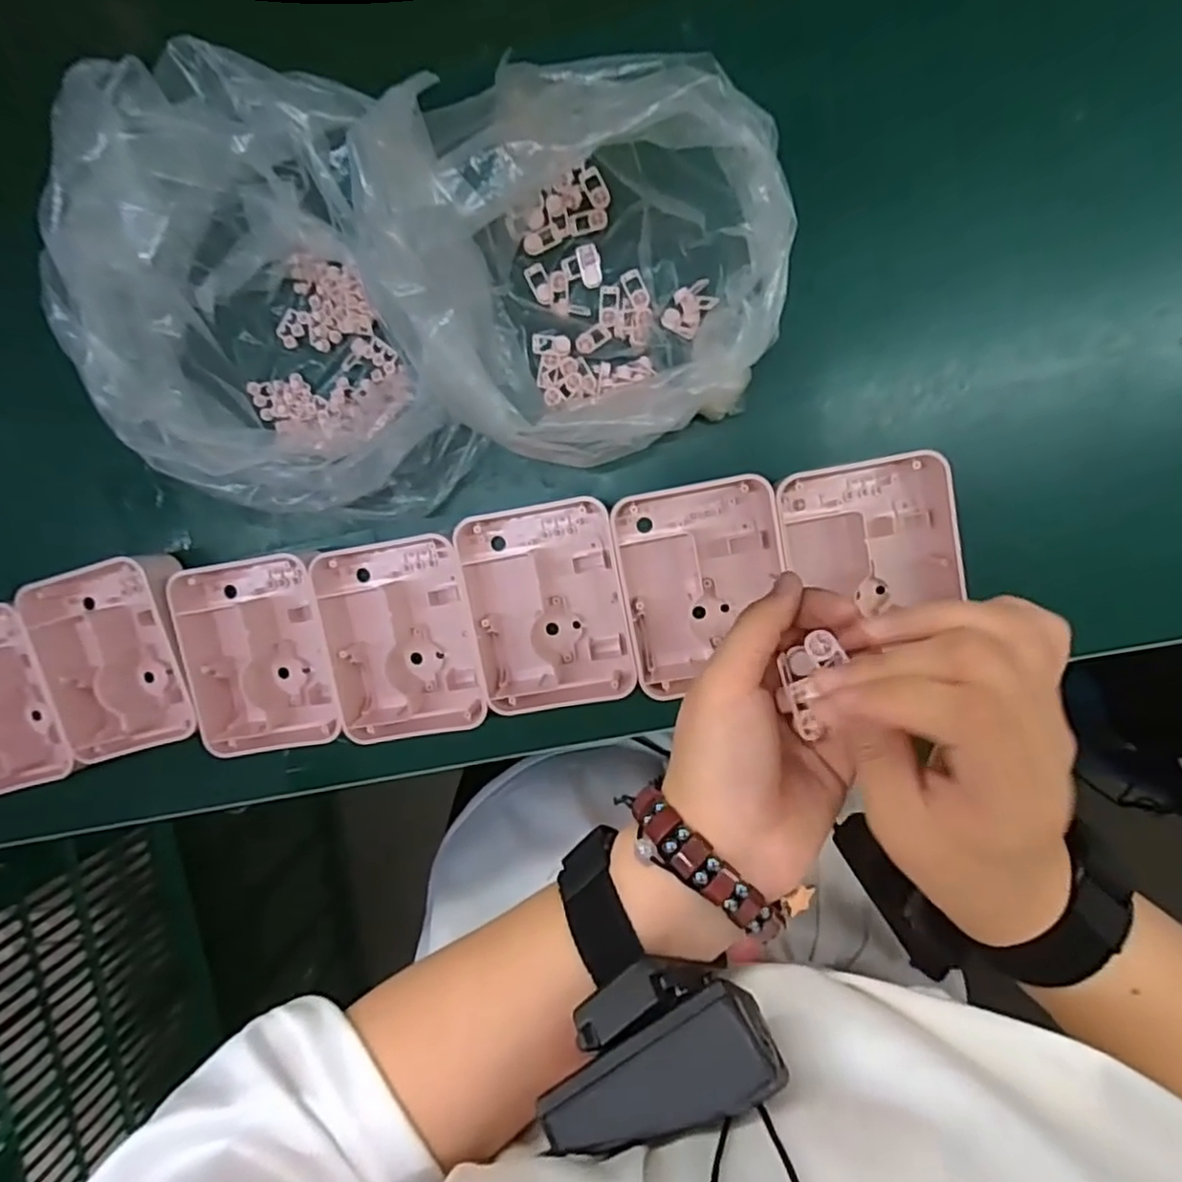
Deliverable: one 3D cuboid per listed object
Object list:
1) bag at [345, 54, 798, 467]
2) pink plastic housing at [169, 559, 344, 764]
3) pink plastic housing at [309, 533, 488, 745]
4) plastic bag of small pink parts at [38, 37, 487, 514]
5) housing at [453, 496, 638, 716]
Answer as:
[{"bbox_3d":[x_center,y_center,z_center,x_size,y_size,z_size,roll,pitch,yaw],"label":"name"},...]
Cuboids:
[{"bbox_3d":[0.011,-0.161,0.352,0.182,0.140,0.161,-16,96,8],"label":"bag"},{"bbox_3d":[-0.223,0.042,0.458,0.095,0.039,0.132,-13,96,8],"label":"pink plastic housing"},{"bbox_3d":[-0.125,0.033,0.447,0.103,0.037,0.132,-10,96,7],"label":"pink plastic housing"},{"bbox_3d":[-0.192,-0.171,0.396,0.218,0.107,0.234,4,98,6],"label":"plastic bag of small pink parts"},{"bbox_3d":[-0.029,0.010,0.435,0.102,0.036,0.130,-9,96,7],"label":"housing"}]

